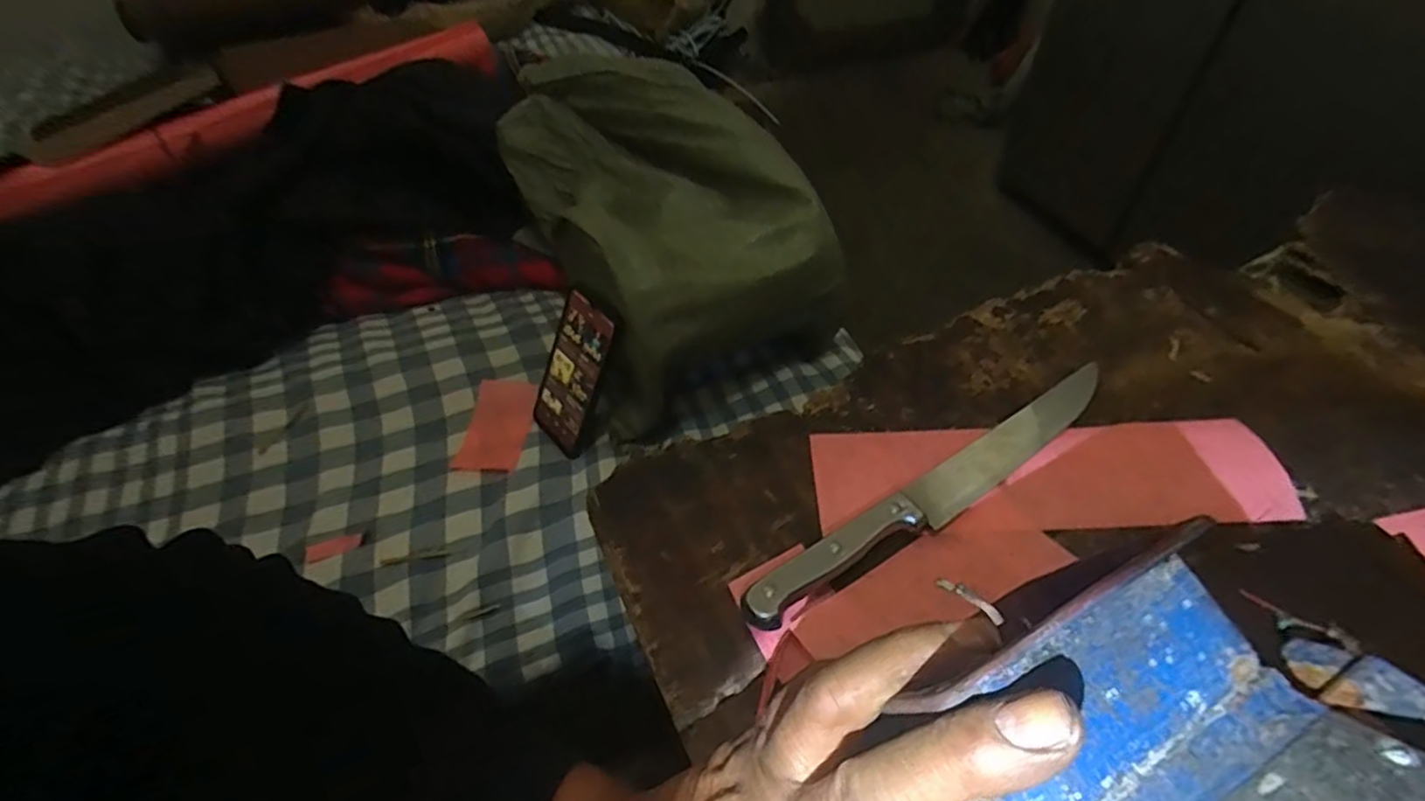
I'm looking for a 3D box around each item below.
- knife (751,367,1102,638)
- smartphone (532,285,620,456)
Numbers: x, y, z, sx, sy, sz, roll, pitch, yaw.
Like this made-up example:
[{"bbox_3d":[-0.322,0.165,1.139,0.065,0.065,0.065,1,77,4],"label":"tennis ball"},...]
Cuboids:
[{"bbox_3d":[0.139,0.049,0.376,0.286,0.015,0.029,-28,53,-21],"label":"knife"},{"bbox_3d":[-0.138,-0.025,0.645,0.015,0.160,0.076,-8,41,-45],"label":"smartphone"}]

